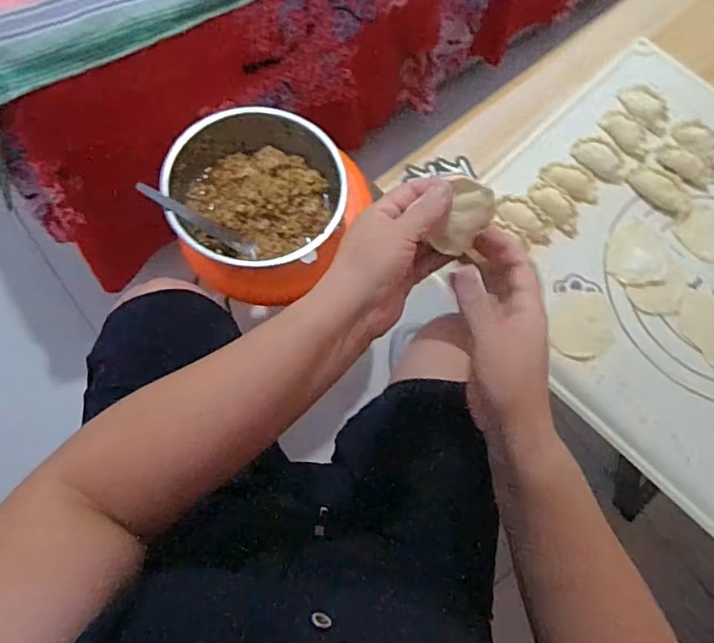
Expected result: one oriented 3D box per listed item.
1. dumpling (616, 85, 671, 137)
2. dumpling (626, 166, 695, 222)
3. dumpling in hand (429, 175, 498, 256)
[{"bbox_3d":[0.302,-0.224,0.577,0.029,0.018,0.062,-30,76,-13],"label":"dumpling"},{"bbox_3d":[0.302,-0.130,0.541,0.026,0.015,0.070,-41,79,-15],"label":"dumpling"},{"bbox_3d":[0.080,-0.077,0.399,0.032,0.050,0.025,28,33,8],"label":"dumpling in hand"}]

